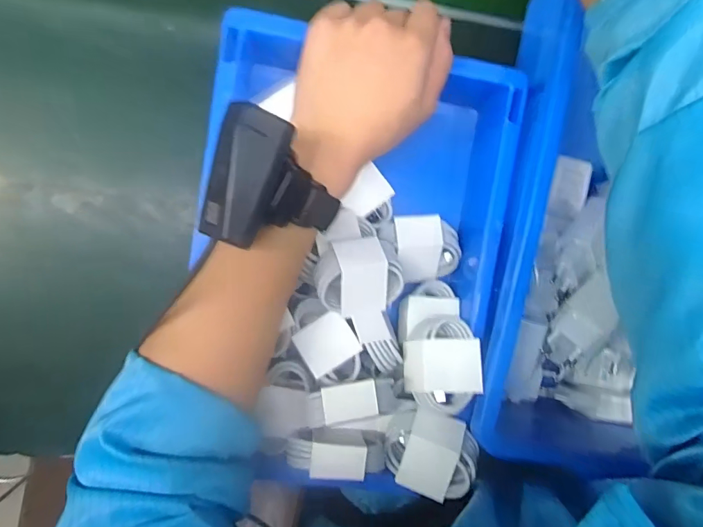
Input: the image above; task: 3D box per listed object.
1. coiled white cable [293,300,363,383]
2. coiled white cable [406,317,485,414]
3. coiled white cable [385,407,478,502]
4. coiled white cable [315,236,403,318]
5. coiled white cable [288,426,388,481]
[{"bbox_3d":[-0.018,0.055,0.321,0.039,0.017,0.063,-31,79,-4],"label":"coiled white cable"},{"bbox_3d":[0.064,0.071,0.318,0.052,0.023,0.062,7,81,10],"label":"coiled white cable"},{"bbox_3d":[0.056,0.133,0.318,0.062,0.027,0.054,15,86,14],"label":"coiled white cable"},{"bbox_3d":[0.006,0.009,0.317,0.061,0.026,0.052,-8,91,-6],"label":"coiled white cable"},{"bbox_3d":[-0.009,0.127,0.305,0.066,0.035,0.025,6,90,-6],"label":"coiled white cable"}]

